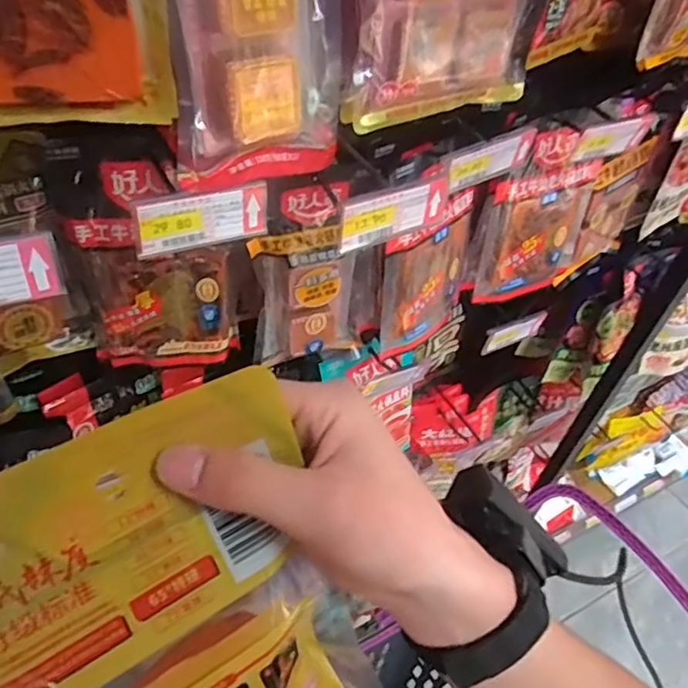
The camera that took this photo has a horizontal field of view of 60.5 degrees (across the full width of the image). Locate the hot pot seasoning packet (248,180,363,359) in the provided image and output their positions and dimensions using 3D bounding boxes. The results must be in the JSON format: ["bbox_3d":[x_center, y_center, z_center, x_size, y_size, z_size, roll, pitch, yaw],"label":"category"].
[{"bbox_3d":[-0.034,-0.066,0.615,0.115,0.212,0.029,-8,47,-15],"label":"hot pot seasoning packet"}]

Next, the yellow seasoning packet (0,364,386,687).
[{"bbox_3d":[-0.054,0.127,0.231,0.127,0.208,0.033,-26,13,-22],"label":"yellow seasoning packet"}]

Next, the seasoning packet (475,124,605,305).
[{"bbox_3d":[0.247,-0.159,0.735,0.168,0.206,0.020,-17,40,-24],"label":"seasoning packet"}]

